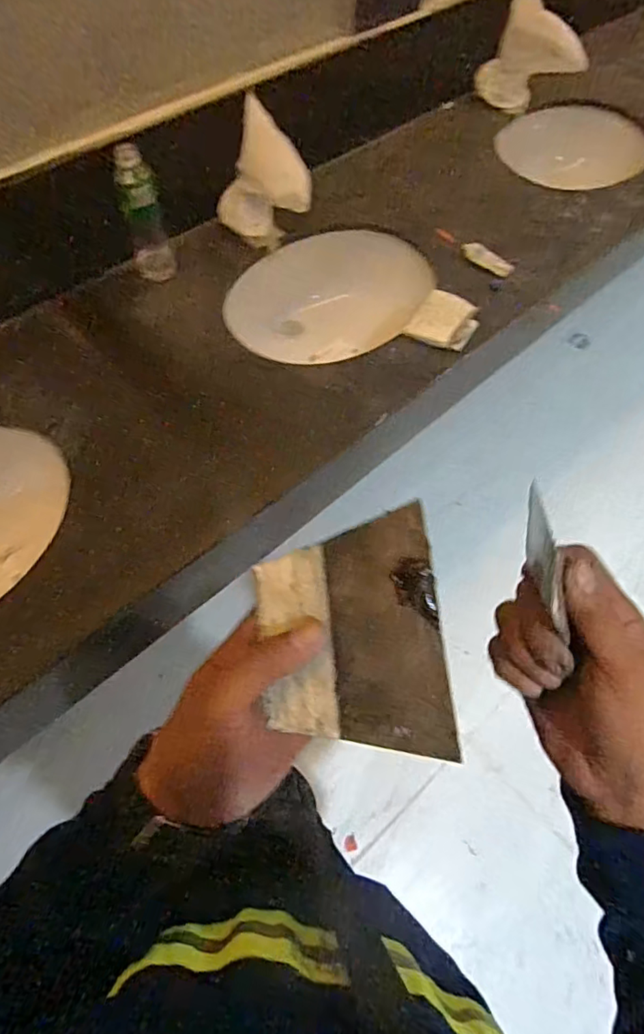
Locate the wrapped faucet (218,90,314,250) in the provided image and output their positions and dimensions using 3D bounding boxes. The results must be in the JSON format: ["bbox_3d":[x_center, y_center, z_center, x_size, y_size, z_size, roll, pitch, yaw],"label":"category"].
[{"bbox_3d":[-0.099,-0.599,0.957,0.222,0.201,0.073,40,67,17],"label":"wrapped faucet"}]

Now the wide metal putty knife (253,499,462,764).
[{"bbox_3d":[0.012,0.057,0.255,0.095,0.006,0.103,-15,72,28],"label":"wide metal putty knife"}]

